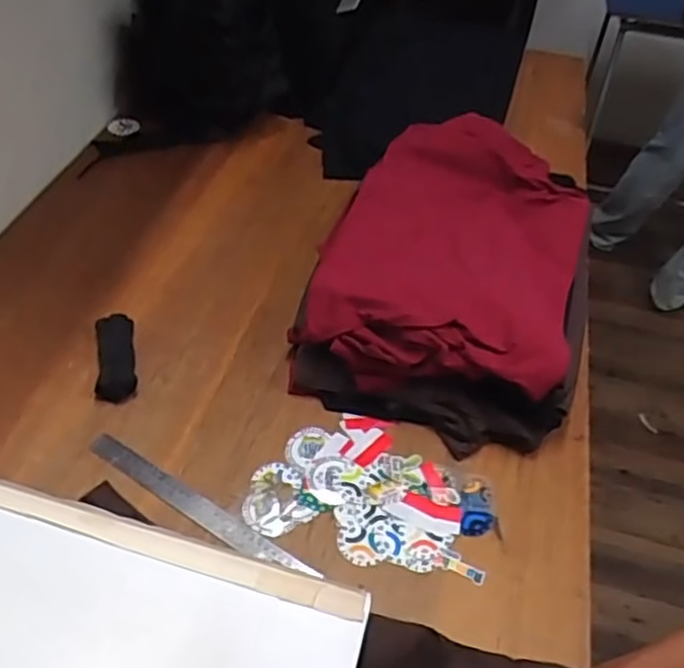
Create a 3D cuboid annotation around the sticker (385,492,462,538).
[{"bbox_3d":[0.094,0.200,0.790,0.081,0.004,0.038,15,48,8],"label":"sticker"}]

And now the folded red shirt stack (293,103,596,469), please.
[{"bbox_3d":[0.162,-0.104,0.992,0.340,0.130,0.526,16,47,9],"label":"folded red shirt stack"}]

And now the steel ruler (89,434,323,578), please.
[{"bbox_3d":[-0.161,0.190,0.771,0.298,0.009,0.031,27,48,18],"label":"steel ruler"}]

